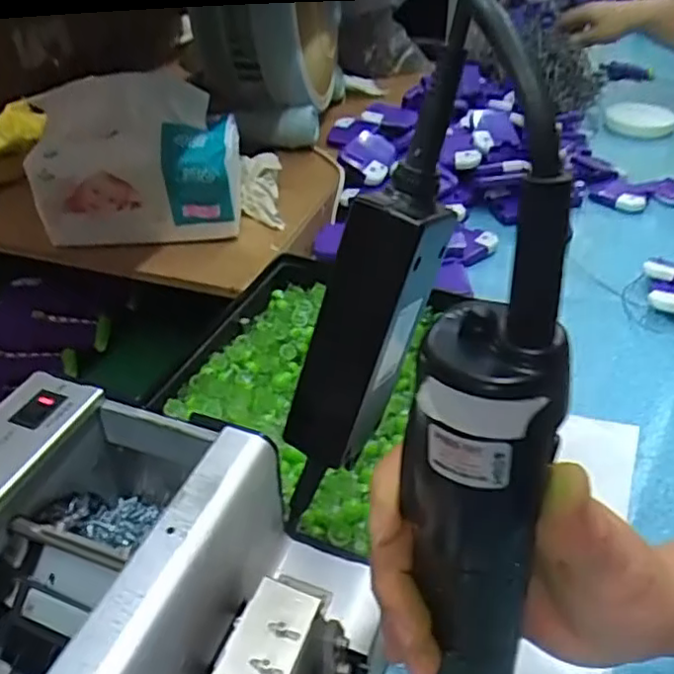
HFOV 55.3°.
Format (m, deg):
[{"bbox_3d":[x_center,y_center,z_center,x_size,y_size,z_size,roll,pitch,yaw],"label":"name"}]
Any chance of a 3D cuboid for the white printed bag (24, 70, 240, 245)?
[{"bbox_3d":[-0.158,-0.139,0.521,0.155,0.129,0.082,-2,38,-2],"label":"white printed bag"}]

